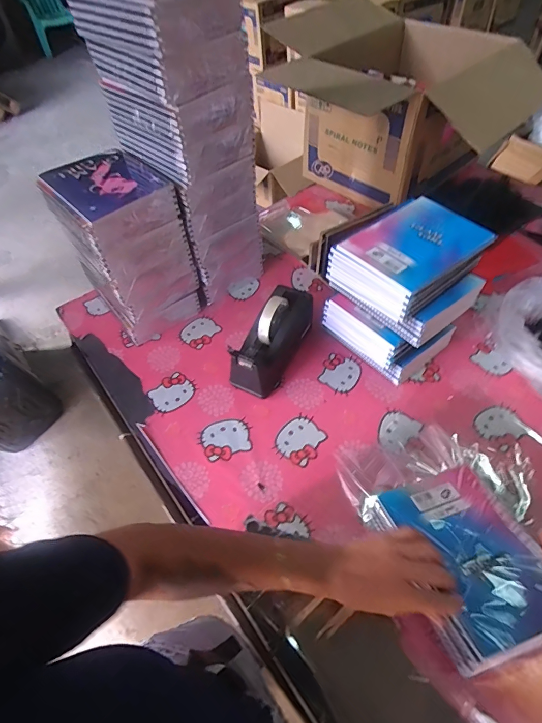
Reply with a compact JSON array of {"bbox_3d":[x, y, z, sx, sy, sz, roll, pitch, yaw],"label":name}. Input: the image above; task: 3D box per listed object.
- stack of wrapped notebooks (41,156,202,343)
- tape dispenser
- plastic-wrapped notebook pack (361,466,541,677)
[{"bbox_3d":[-0.268,-0.209,0.757,0.165,0.284,0.197,-34,58,-21],"label":"stack of wrapped notebooks"},{"bbox_3d":[0.005,-0.048,0.721,0.074,0.119,0.204,23,57,19],"label":"tape dispenser"},{"bbox_3d":[0.237,0.234,0.486,0.163,0.048,0.206,-20,55,-12],"label":"plastic-wrapped notebook pack"}]

